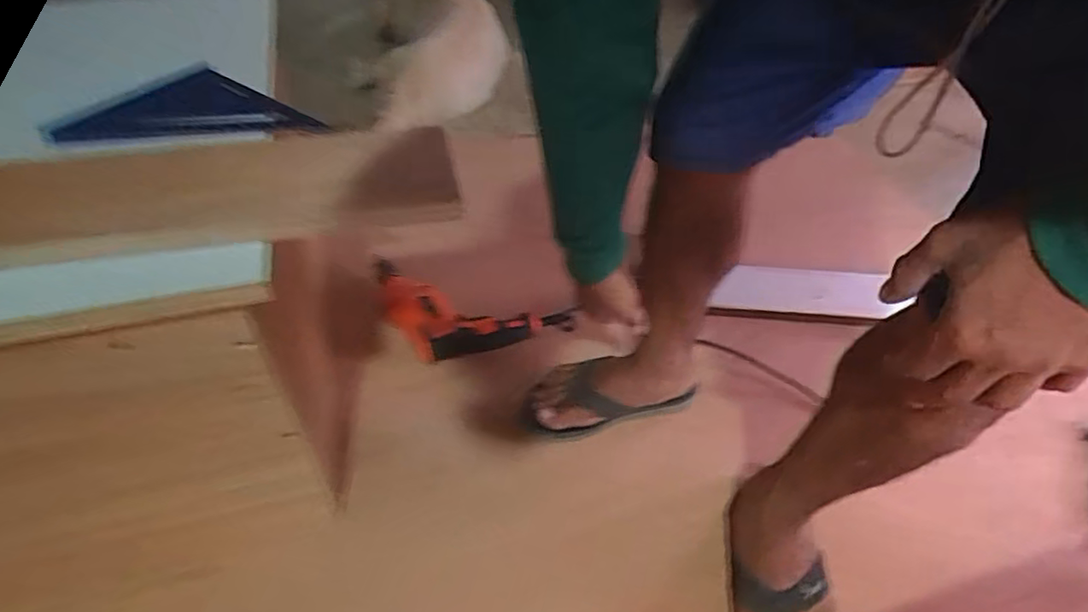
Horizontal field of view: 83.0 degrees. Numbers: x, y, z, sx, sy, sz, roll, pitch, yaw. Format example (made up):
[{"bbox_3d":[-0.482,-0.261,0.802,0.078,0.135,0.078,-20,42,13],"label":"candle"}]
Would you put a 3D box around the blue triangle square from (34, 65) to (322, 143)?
[{"bbox_3d":[-0.344,-0.184,0.554,0.141,0.013,0.243,30,29,16],"label":"blue triangle square"}]

